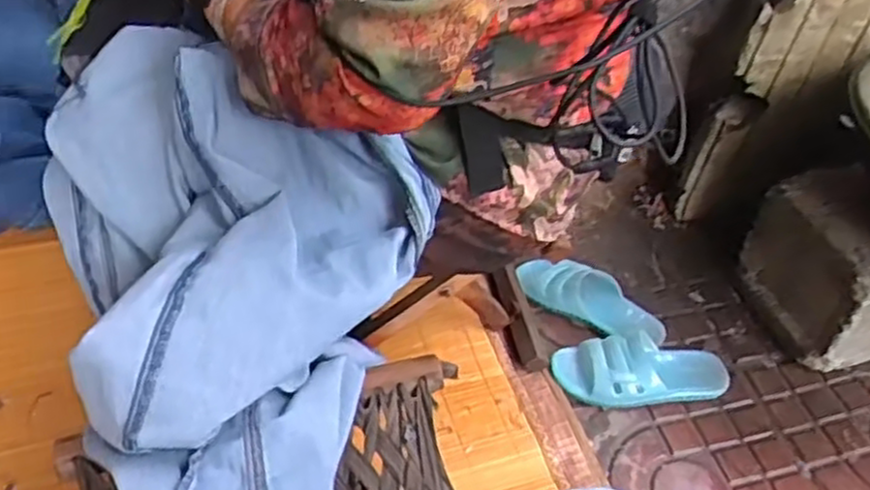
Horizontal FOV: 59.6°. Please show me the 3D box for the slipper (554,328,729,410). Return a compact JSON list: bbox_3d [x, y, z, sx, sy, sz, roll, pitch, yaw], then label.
[{"bbox_3d":[0.273,0.160,0.998,0.225,0.053,0.096,-5,45,-8],"label":"slipper"}]

